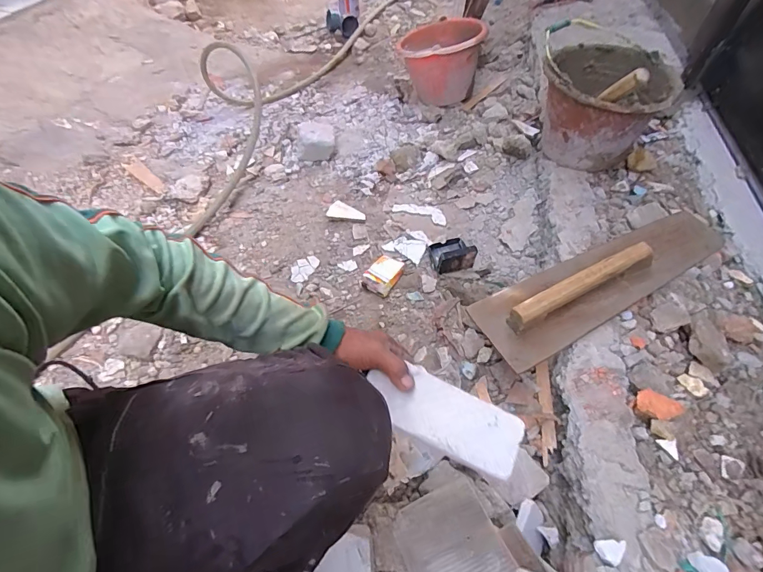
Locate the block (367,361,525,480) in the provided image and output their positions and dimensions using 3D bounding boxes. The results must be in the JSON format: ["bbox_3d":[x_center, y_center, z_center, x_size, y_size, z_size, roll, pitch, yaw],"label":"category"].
[{"bbox_3d":[0.073,0.155,0.476,0.184,0.021,0.078,25,55,3],"label":"block"}]

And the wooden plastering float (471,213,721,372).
[{"bbox_3d":[0.430,-0.024,0.756,0.524,0.071,0.150,-21,56,-17],"label":"wooden plastering float"}]

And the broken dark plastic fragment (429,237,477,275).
[{"bbox_3d":[0.164,-0.090,0.938,0.088,0.061,0.093,-12,54,-11],"label":"broken dark plastic fragment"}]

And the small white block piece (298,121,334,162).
[{"bbox_3d":[-0.197,-0.435,1.193,0.109,0.085,0.110,-5,53,-6],"label":"small white block piece"}]

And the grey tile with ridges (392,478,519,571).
[{"bbox_3d":[0.106,0.367,0.519,0.131,0.014,0.195,-18,42,-15],"label":"grey tile with ridges"}]

